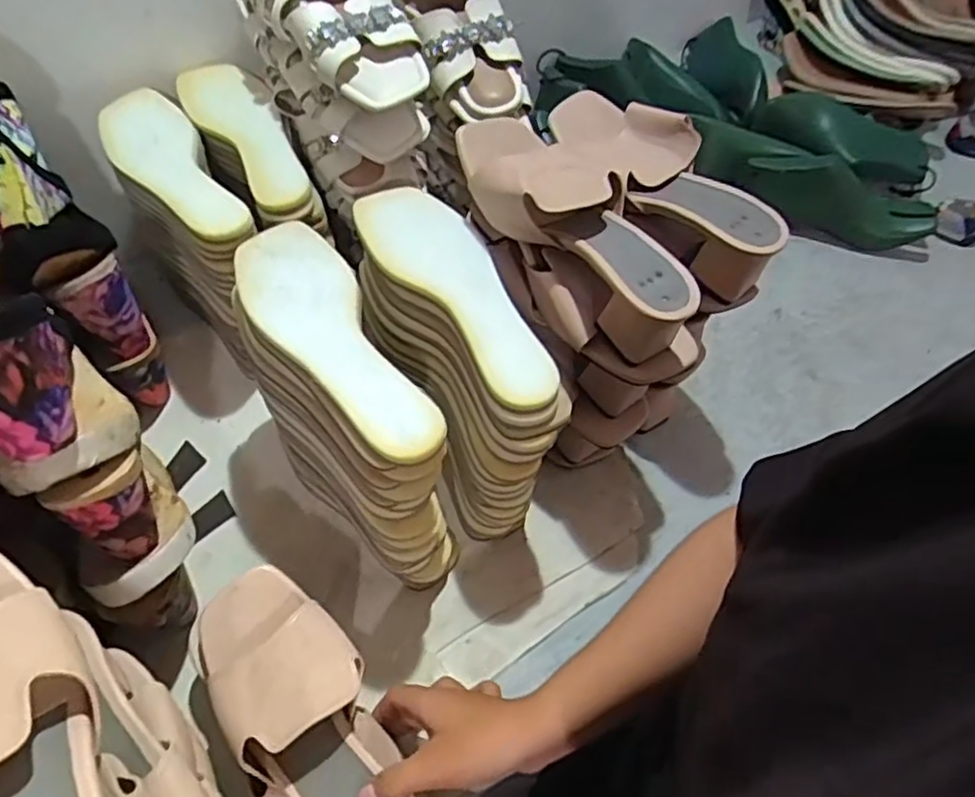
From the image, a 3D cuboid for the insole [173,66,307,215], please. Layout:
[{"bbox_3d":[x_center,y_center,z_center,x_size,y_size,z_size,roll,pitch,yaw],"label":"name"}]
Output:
[{"bbox_3d":[-0.230,-0.256,0.658,0.073,0.017,0.226,-26,60,-19],"label":"insole"}]

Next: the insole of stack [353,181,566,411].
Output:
[{"bbox_3d":[-0.016,-0.089,0.524,0.082,0.014,0.226,-28,65,-28],"label":"insole of stack"}]

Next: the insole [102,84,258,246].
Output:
[{"bbox_3d":[-0.288,-0.209,0.617,0.074,0.012,0.220,-30,65,-17],"label":"insole"}]

